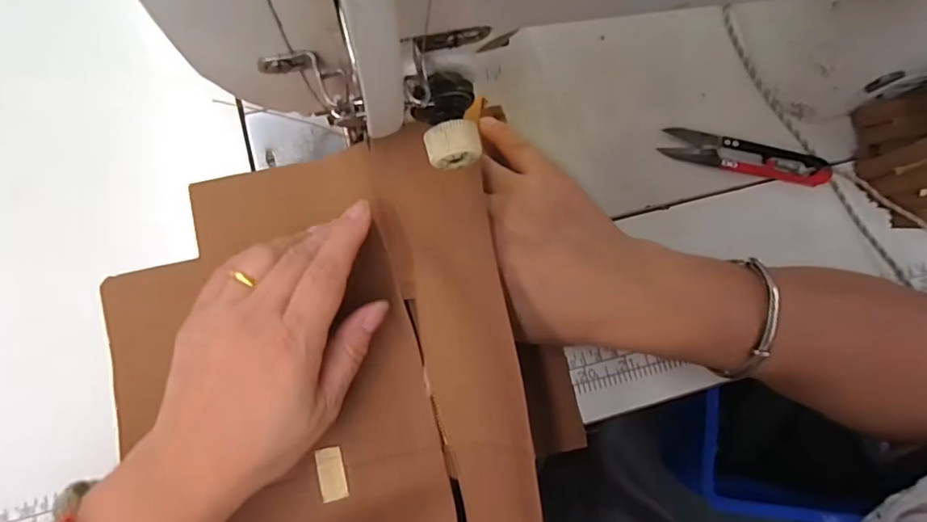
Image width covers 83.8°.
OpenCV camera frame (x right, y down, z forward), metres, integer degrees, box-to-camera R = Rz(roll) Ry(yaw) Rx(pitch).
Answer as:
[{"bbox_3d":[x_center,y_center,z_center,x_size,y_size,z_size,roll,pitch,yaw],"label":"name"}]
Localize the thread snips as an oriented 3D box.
[{"bbox_3d":[0.180,-0.068,0.329,0.104,0.014,0.024,11,79,-3],"label":"thread snips"}]

